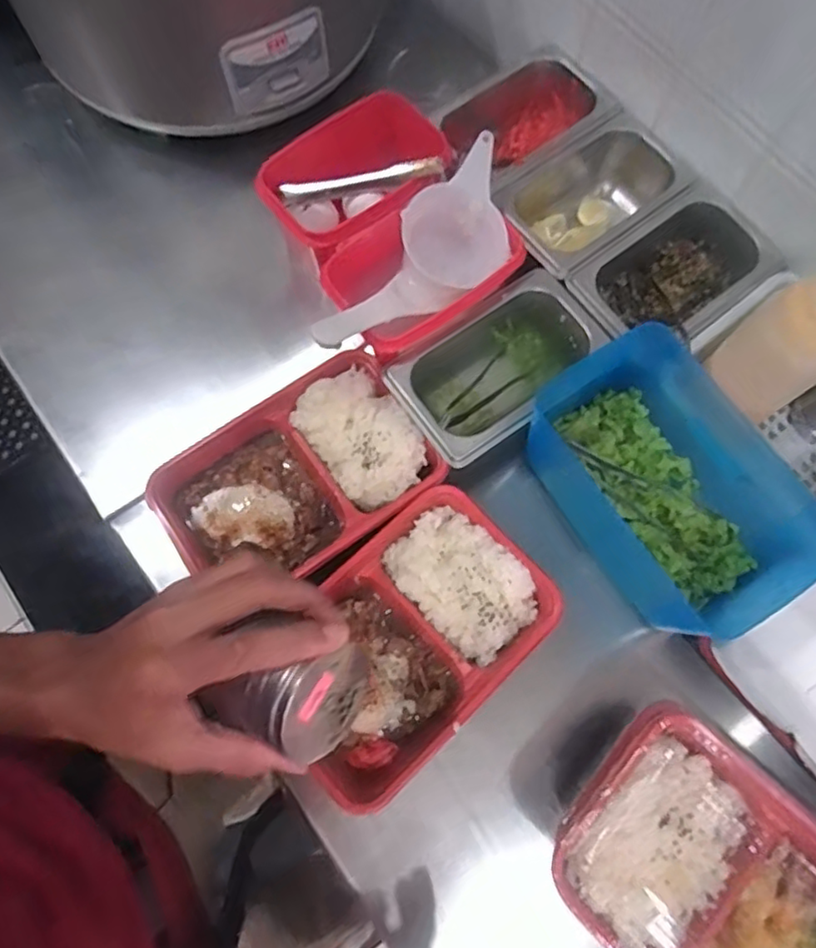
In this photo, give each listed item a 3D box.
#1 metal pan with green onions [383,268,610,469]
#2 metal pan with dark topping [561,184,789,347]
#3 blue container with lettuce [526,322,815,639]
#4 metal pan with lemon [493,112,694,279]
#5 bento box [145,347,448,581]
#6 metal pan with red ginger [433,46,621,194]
[{"bbox_3d":[0.081,-0.088,0.540,0.180,0.059,0.102,-35,77,-11],"label":"metal pan with green onions"},{"bbox_3d":[0.234,-0.170,0.574,0.168,0.070,0.110,-38,77,-11],"label":"metal pan with dark topping"},{"bbox_3d":[0.207,0.008,0.495,0.138,0.100,0.220,-32,76,-10],"label":"blue container with lettuce"},{"bbox_3d":[0.168,-0.249,0.596,0.177,0.056,0.100,-37,77,-11],"label":"metal pan with lemon"},{"bbox_3d":[-0.092,0.010,0.526,0.216,0.048,0.138,-33,76,-10],"label":"bento box"},{"bbox_3d":[0.109,-0.331,0.612,0.157,0.071,0.100,-38,77,-12],"label":"metal pan with red ginger"}]

